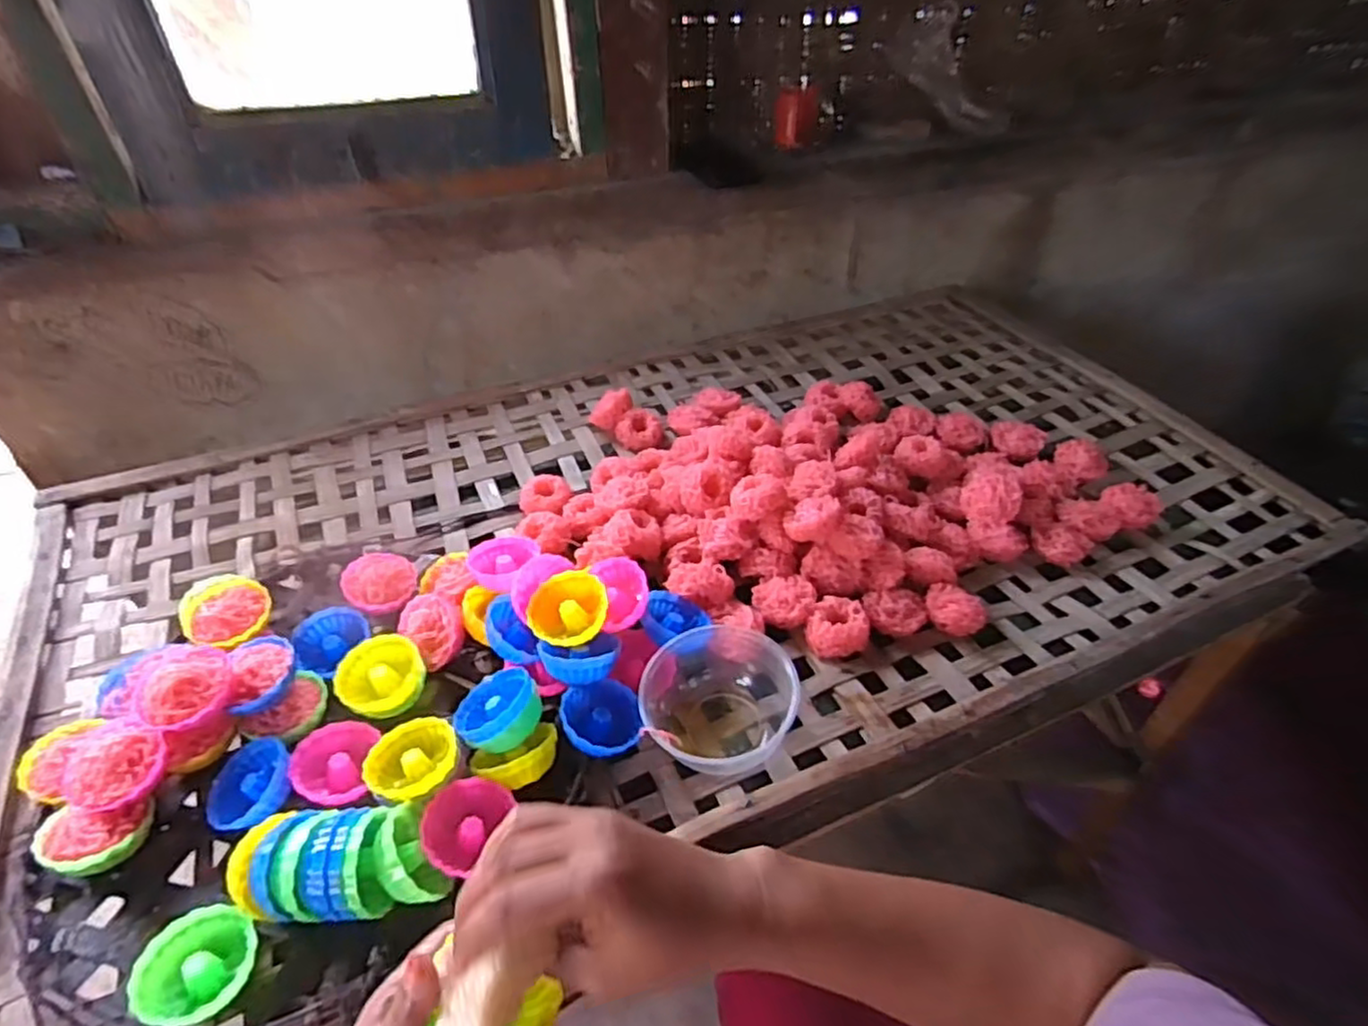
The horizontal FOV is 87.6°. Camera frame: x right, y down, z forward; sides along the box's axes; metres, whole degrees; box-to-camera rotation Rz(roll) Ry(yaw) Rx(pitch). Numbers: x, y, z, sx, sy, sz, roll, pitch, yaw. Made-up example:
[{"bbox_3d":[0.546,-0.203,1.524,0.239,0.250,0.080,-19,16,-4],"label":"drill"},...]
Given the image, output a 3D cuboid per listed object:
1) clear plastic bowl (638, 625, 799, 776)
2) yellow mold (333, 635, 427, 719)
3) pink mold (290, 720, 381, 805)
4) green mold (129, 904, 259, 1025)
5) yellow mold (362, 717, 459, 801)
[{"bbox_3d":[0.021,0.133,0.532,0.111,0.048,0.114,0,43,0],"label":"clear plastic bowl"},{"bbox_3d":[-0.233,0.127,0.548,0.059,0.030,0.057,0,43,0],"label":"yellow mold"},{"bbox_3d":[-0.255,0.181,0.518,0.052,0.023,0.061,16,45,-17],"label":"pink mold"},{"bbox_3d":[-0.282,0.263,0.415,0.062,0.027,0.058,20,46,20],"label":"green mold"},{"bbox_3d":[-0.187,0.175,0.497,0.060,0.031,0.062,0,43,0],"label":"yellow mold"}]

